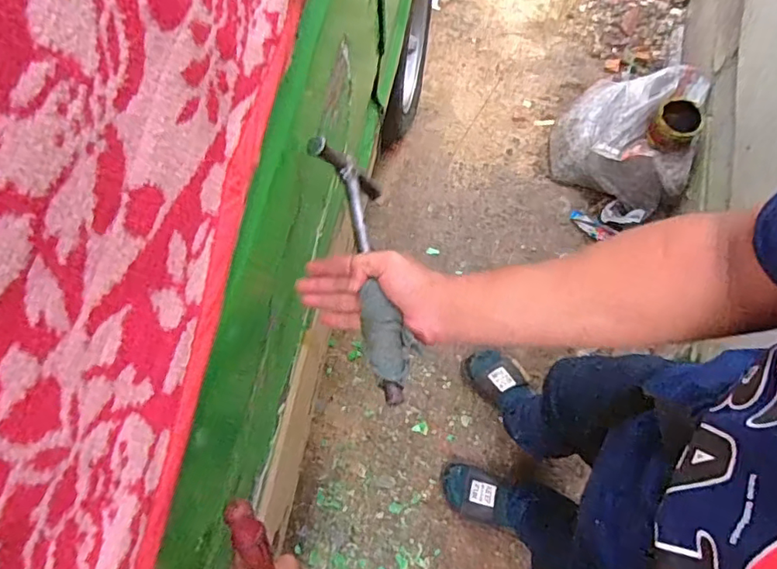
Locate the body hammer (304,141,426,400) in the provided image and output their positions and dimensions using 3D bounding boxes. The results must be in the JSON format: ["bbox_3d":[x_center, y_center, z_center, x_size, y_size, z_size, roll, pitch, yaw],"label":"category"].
[{"bbox_3d":[-0.020,-0.020,0.493,0.054,0.038,0.252,-12,67,-5],"label":"body hammer"}]

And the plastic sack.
[{"bbox_3d":[0.647,-0.424,1.470,0.343,0.256,0.376,30,73,9],"label":"plastic sack"}]

